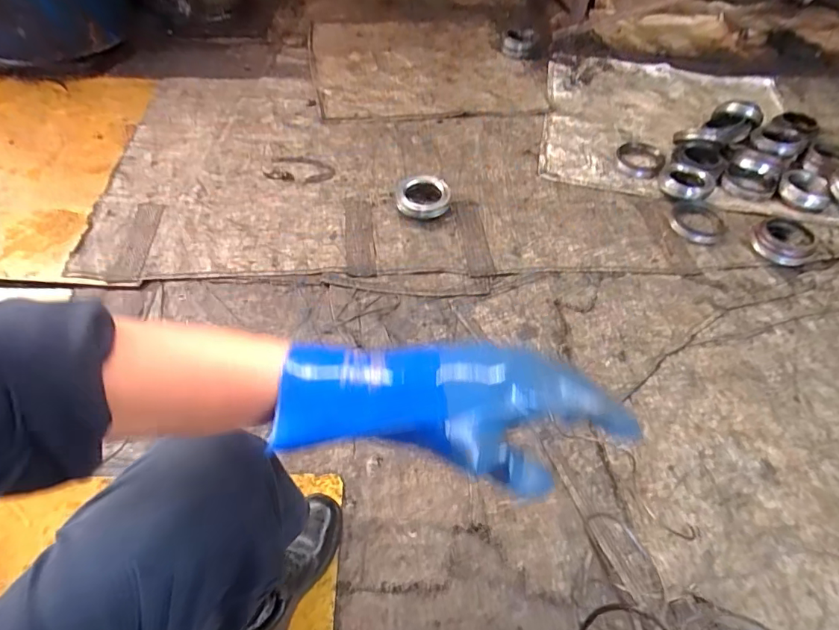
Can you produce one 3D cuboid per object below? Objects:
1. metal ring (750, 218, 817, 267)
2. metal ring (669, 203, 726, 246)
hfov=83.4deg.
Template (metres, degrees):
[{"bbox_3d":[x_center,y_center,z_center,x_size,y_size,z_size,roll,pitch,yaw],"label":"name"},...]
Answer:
[{"bbox_3d":[0.996,-0.202,1.280,0.153,0.036,0.147,1,53,-2],"label":"metal ring"},{"bbox_3d":[0.790,-0.258,1.334,0.147,0.023,0.144,1,53,-2],"label":"metal ring"}]

